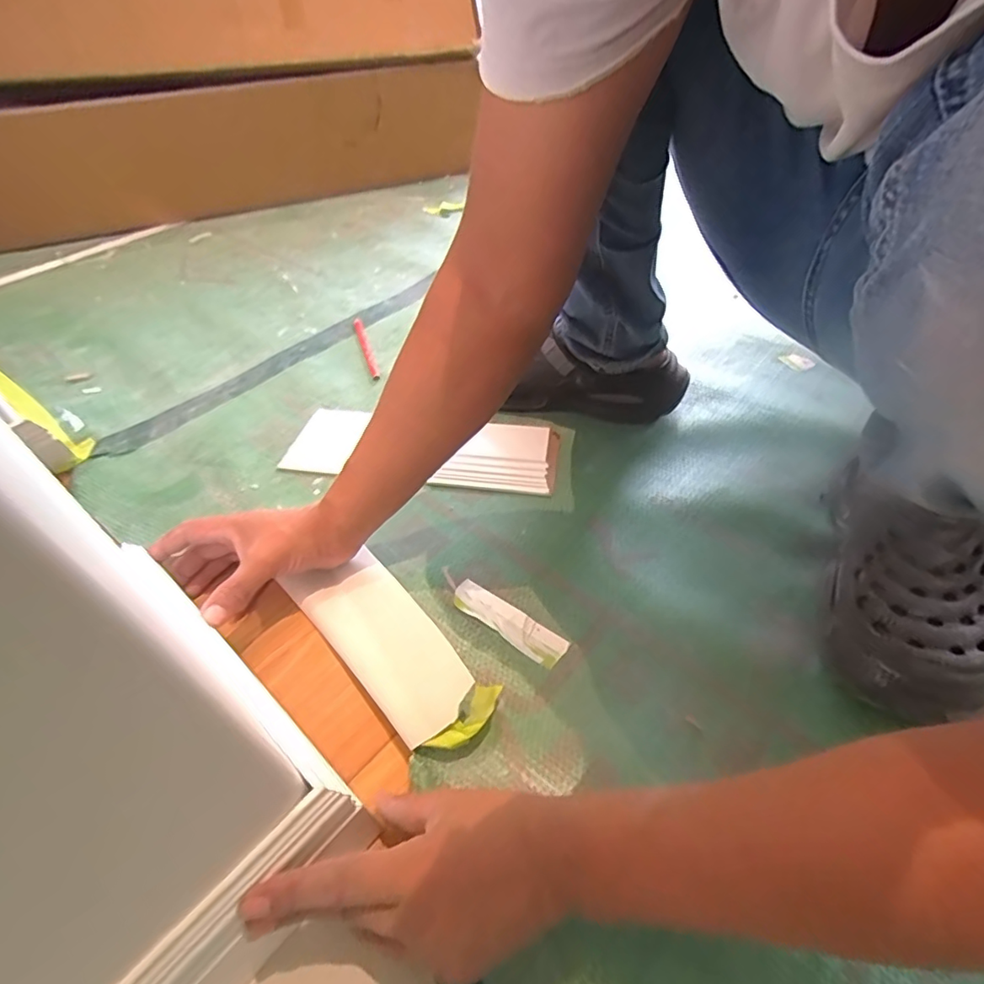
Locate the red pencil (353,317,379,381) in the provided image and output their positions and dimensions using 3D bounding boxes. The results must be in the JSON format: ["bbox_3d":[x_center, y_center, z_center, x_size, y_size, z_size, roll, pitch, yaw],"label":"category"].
[{"bbox_3d":[-0.183,-0.207,0.777,0.014,0.014,0.174,-15,48,-11],"label":"red pencil"}]

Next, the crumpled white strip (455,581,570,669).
[{"bbox_3d":[0.014,0.112,0.462,0.107,0.004,0.030,29,57,25],"label":"crumpled white strip"}]

